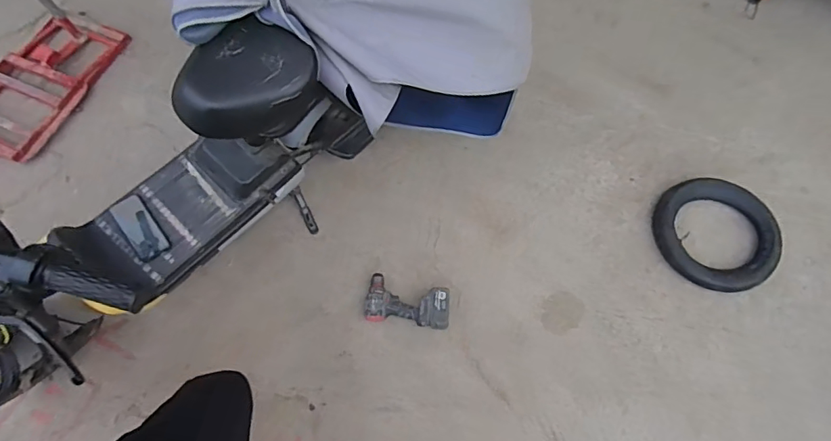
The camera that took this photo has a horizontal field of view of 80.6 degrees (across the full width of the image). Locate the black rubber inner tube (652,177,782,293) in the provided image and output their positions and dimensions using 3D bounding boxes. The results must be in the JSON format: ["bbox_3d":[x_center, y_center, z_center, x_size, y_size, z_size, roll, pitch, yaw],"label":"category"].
[{"bbox_3d":[0.899,0.036,1.471,0.358,0.054,0.326,-1,70,2],"label":"black rubber inner tube"}]

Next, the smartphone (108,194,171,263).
[{"bbox_3d":[-0.679,0.020,1.213,0.083,0.011,0.170,-34,85,-18],"label":"smartphone"}]

